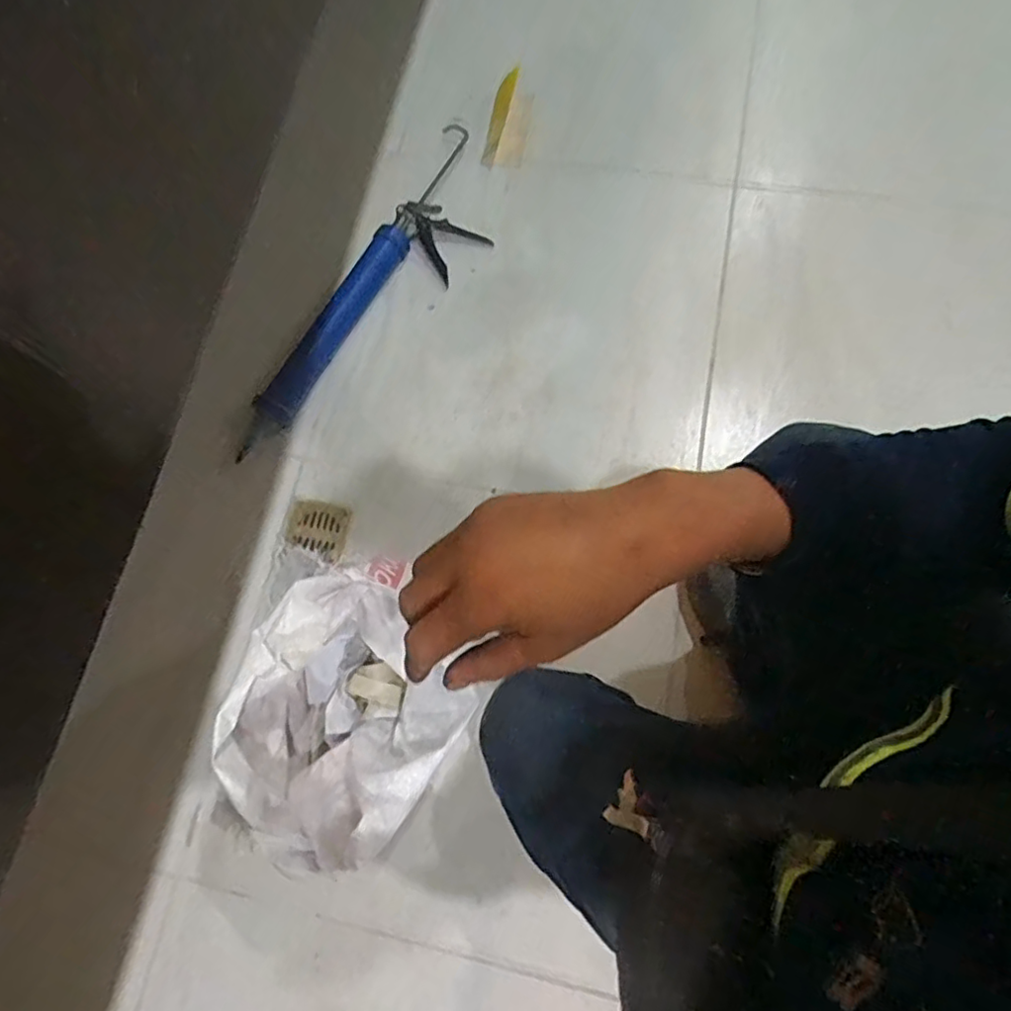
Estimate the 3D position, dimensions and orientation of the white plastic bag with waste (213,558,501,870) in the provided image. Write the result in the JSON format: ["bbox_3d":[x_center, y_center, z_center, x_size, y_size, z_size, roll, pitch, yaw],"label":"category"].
[{"bbox_3d":[-0.171,0.236,0.705,0.212,0.275,0.257,28,76,5],"label":"white plastic bag with waste"}]

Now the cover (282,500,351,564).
[{"bbox_3d":[-0.290,0.034,0.939,0.095,0.014,0.087,14,76,9],"label":"cover"}]

